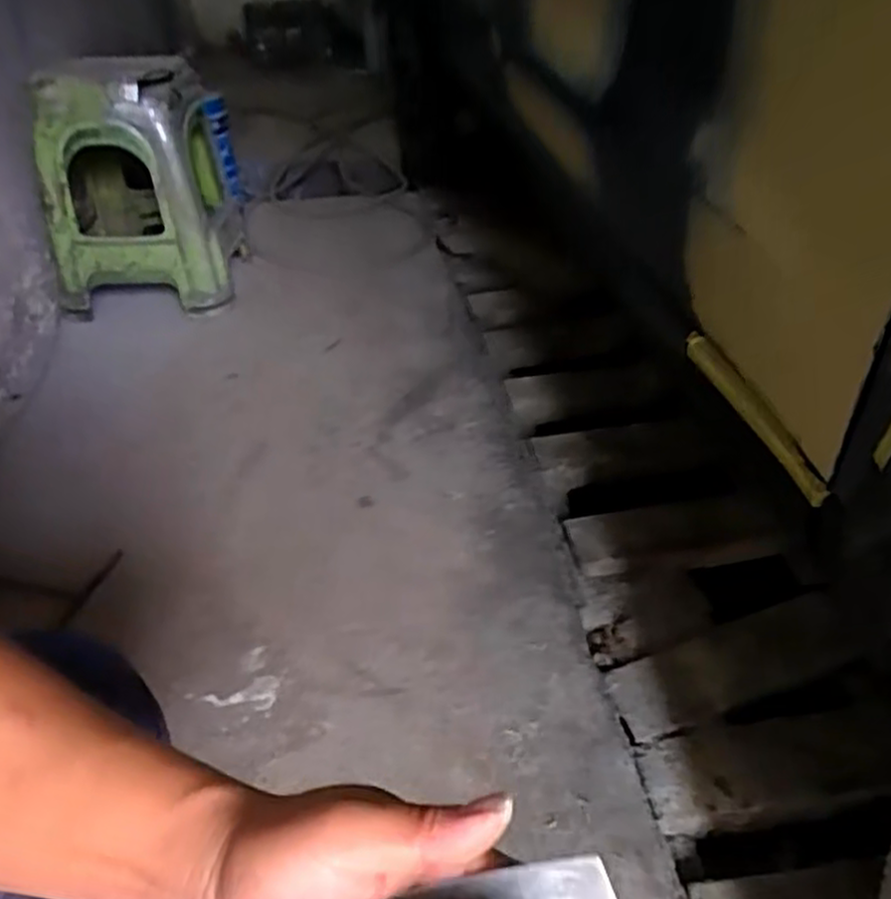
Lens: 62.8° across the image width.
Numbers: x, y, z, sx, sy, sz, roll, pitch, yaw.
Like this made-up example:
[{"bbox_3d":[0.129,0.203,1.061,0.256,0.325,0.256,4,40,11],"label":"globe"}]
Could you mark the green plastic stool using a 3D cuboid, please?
[{"bbox_3d":[-0.726,-0.620,1.724,0.384,0.526,0.376,-4,38,-6],"label":"green plastic stool"}]

